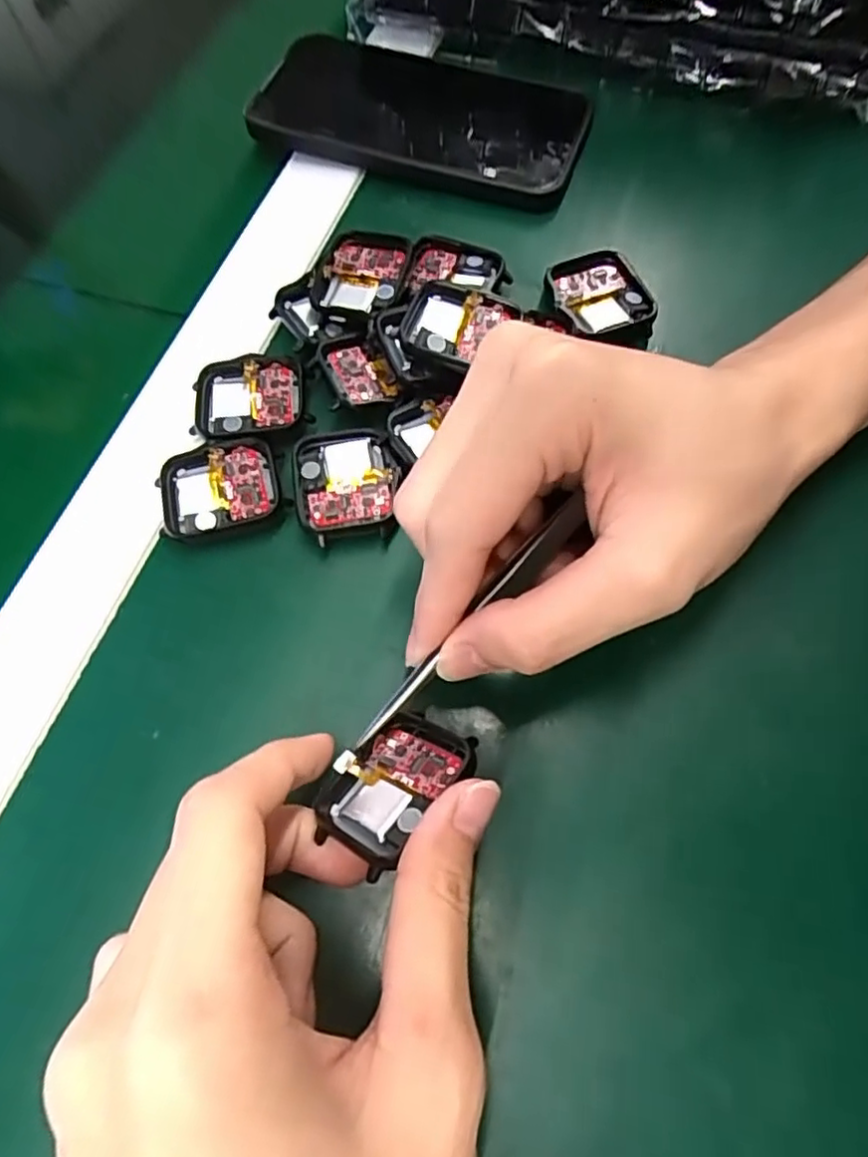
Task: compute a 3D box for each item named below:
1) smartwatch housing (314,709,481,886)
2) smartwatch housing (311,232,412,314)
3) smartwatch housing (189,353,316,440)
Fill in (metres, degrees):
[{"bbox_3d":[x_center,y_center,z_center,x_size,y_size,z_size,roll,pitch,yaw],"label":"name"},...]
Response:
[{"bbox_3d":[-0.012,0.060,0.194,0.035,0.011,0.045,19,53,40],"label":"smartwatch housing"},{"bbox_3d":[-0.030,-0.127,0.273,0.039,0.011,0.039,19,69,11],"label":"smartwatch housing"},{"bbox_3d":[-0.074,-0.072,0.259,0.044,0.006,0.040,-11,67,-1],"label":"smartwatch housing"}]

